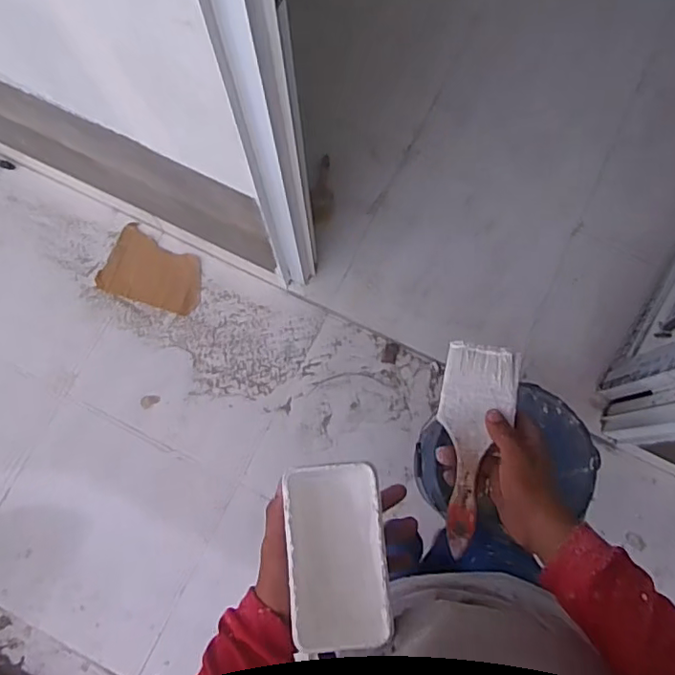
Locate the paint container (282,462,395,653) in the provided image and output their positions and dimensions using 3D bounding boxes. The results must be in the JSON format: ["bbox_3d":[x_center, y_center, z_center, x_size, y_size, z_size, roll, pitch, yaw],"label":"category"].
[{"bbox_3d":[0.001,0.180,0.491,0.075,0.061,0.140,-7,83,2],"label":"paint container"}]

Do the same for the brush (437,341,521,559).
[{"bbox_3d":[0.138,0.107,0.579,0.073,0.016,0.205,9,74,4],"label":"brush"}]

